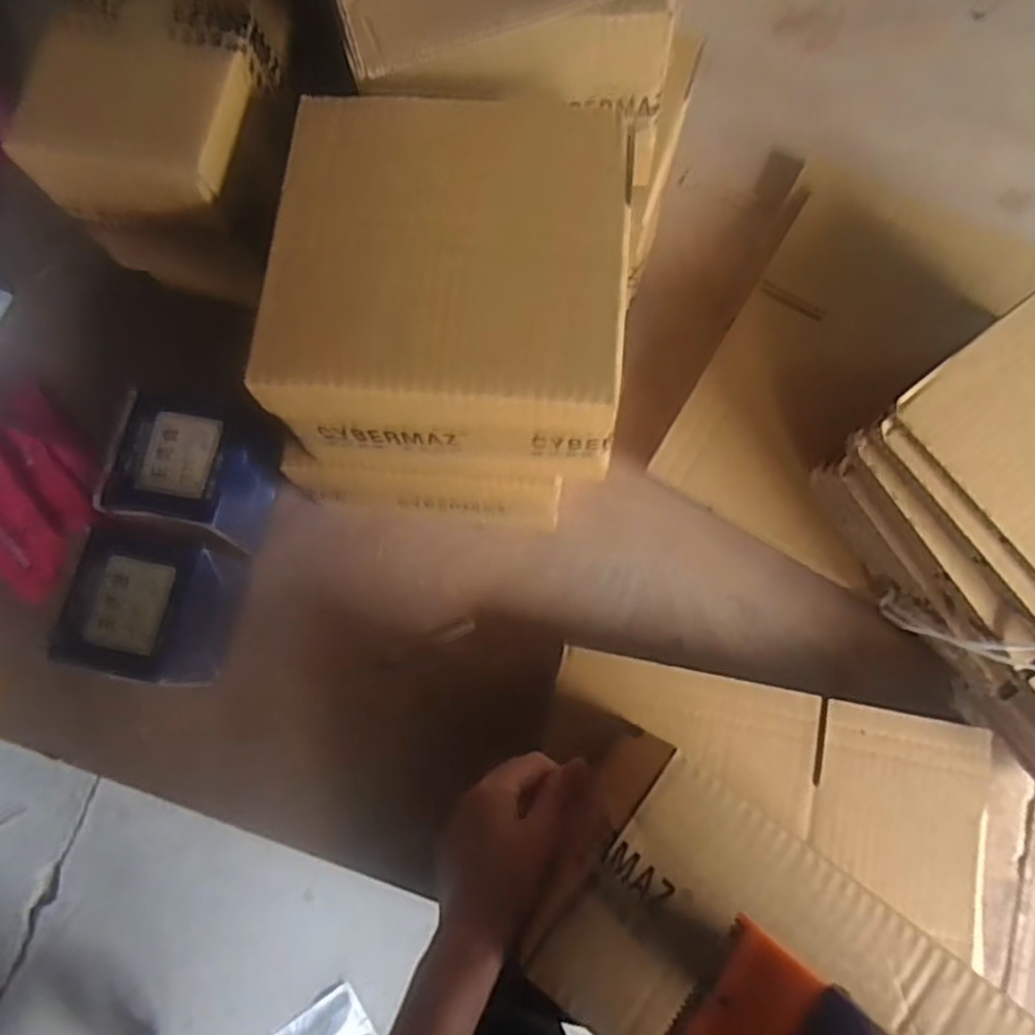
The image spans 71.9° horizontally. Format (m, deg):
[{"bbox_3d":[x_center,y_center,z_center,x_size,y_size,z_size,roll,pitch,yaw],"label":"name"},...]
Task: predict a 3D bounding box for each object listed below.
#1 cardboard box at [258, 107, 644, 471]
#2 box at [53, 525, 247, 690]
[{"bbox_3d":[-0.037,-0.141,0.446,0.199,0.102,0.196,4,76,4],"label":"cardboard box"},{"bbox_3d":[-0.292,0.071,0.573,0.102,0.093,0.113,10,77,4],"label":"box"}]

